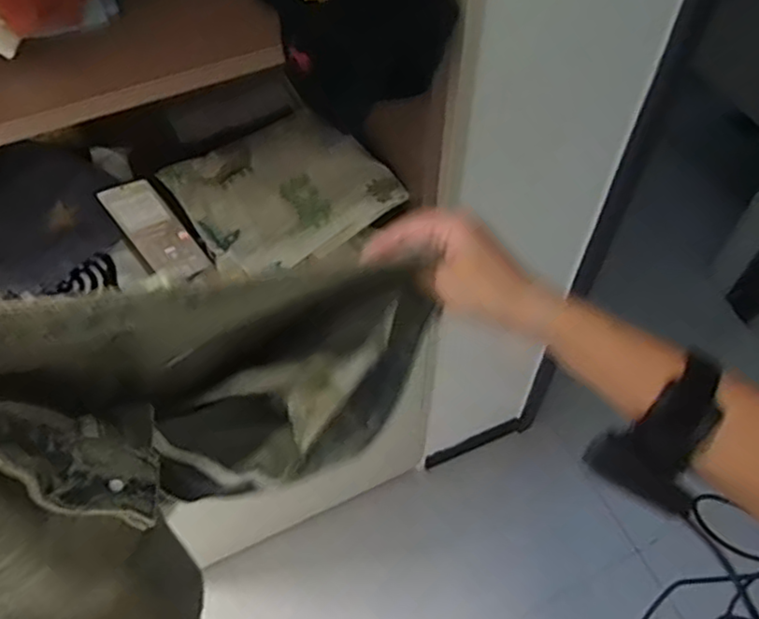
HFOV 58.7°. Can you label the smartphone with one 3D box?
[{"bbox_3d":[-0.287,-0.103,0.861,0.071,0.009,0.164,-35,74,-33],"label":"smartphone"}]

